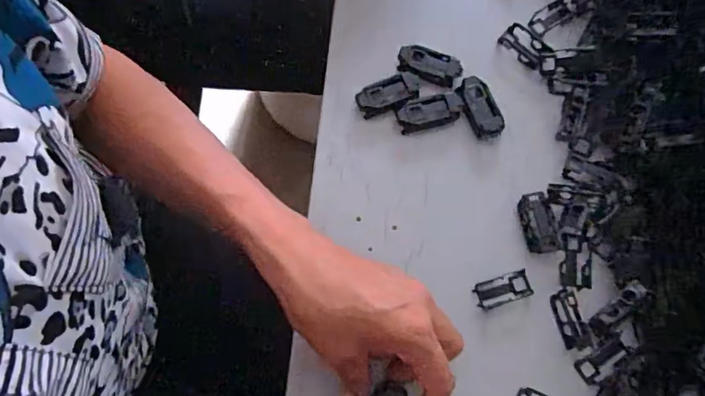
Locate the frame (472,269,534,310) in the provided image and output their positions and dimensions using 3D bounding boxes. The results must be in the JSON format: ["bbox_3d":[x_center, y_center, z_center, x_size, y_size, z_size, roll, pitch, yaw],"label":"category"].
[{"bbox_3d":[0.106,0.065,0.357,0.038,0.004,0.019,-17,78,-4],"label":"frame"}]

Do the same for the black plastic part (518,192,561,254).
[{"bbox_3d":[0.134,0.018,0.365,0.023,0.007,0.043,-12,78,-3],"label":"black plastic part"}]

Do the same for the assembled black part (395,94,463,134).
[{"bbox_3d":[0.059,-0.065,0.386,0.050,0.007,0.024,-15,78,-4],"label":"assembled black part"}]

